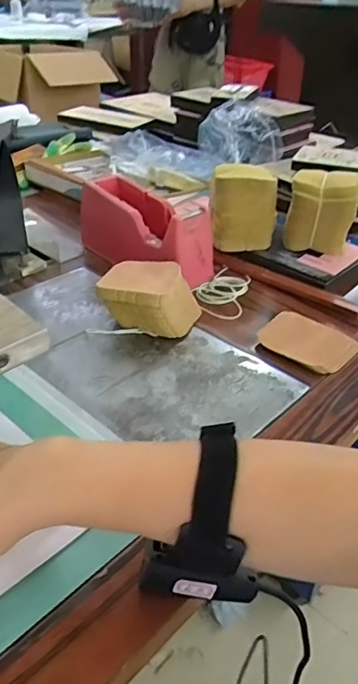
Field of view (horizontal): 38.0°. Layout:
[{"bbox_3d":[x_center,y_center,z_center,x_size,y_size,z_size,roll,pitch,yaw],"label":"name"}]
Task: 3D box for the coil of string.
[{"bbox_3d":[0.051,-0.063,0.647,0.064,0.011,0.113,10,36,10],"label":"coil of string"}]

